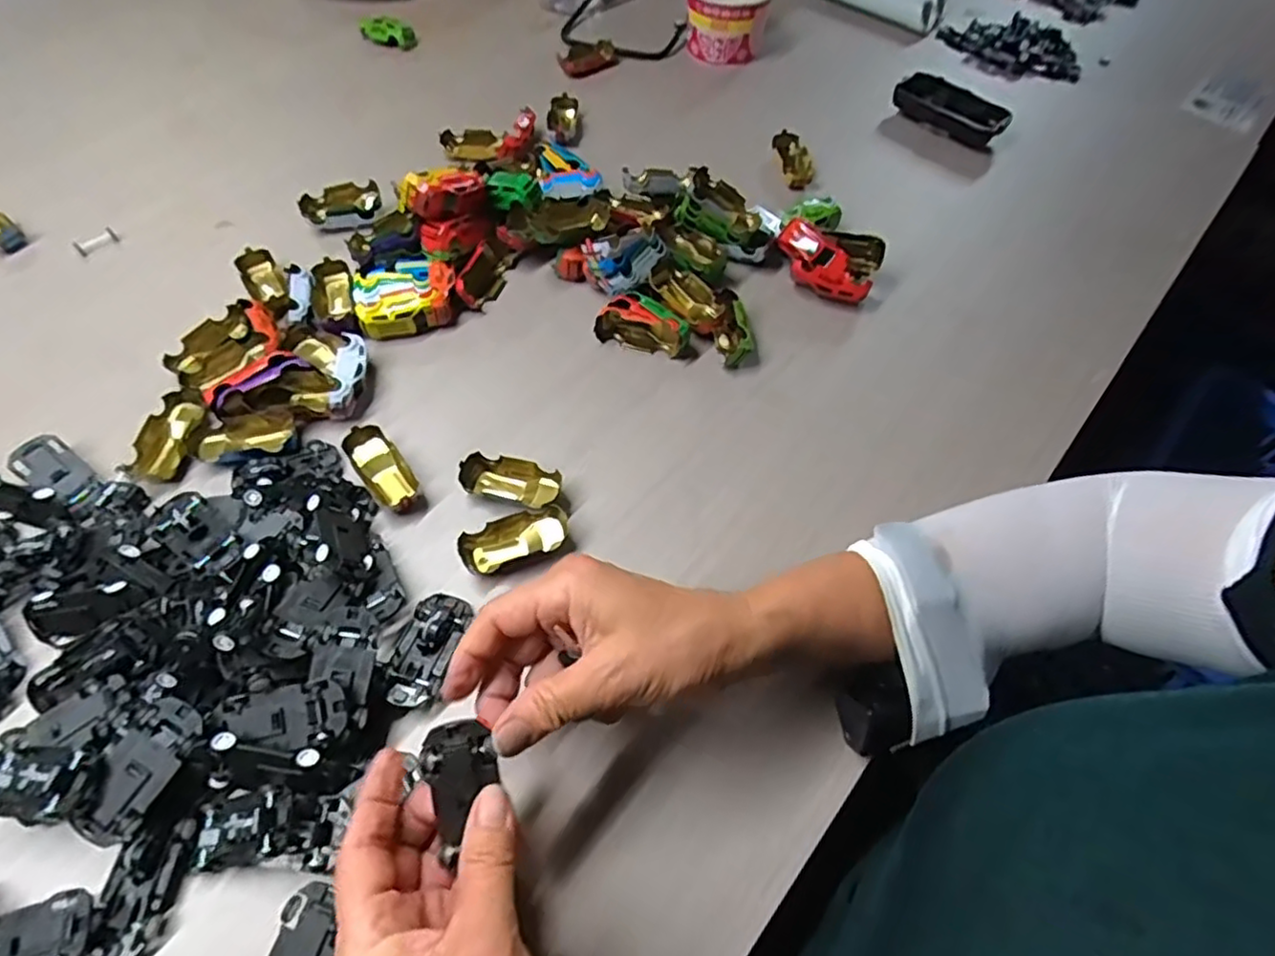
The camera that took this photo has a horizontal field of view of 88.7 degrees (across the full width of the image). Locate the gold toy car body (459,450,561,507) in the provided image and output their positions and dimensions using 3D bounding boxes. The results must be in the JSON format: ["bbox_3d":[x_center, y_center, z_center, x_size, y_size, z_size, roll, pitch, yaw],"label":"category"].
[{"bbox_3d":[-0.081,0.001,0.418,0.061,0.014,0.026,11,59,4],"label":"gold toy car body"}]

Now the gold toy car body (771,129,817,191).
[{"bbox_3d":[0.143,-0.290,0.595,0.024,0.020,0.059,-14,73,-11],"label":"gold toy car body"}]

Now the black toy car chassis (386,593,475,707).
[{"bbox_3d":[-0.116,0.094,0.360,0.030,0.015,0.064,12,59,5],"label":"black toy car chassis"}]

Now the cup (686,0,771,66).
[{"bbox_3d":[0.094,-0.493,0.694,0.090,0.086,0.084,1,58,-2],"label":"cup"}]

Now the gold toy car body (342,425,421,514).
[{"bbox_3d":[-0.163,-0.006,0.421,0.027,0.021,0.061,-36,66,-22],"label":"gold toy car body"}]

